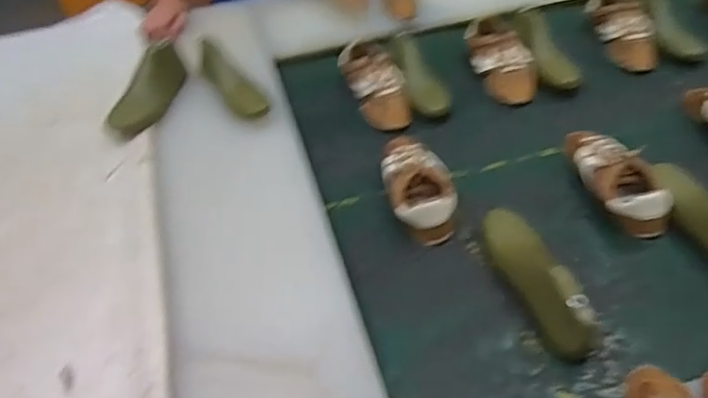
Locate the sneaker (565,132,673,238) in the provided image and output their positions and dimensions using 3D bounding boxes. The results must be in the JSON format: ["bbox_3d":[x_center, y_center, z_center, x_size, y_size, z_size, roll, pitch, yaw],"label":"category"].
[{"bbox_3d":[0.388,-0.037,0.818,0.079,0.070,0.213,-8,47,-4],"label":"sneaker"}]

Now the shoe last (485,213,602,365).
[{"bbox_3d":[0.236,0.095,0.700,0.069,0.083,0.231,-15,48,-11],"label":"shoe last"}]

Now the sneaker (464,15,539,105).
[{"bbox_3d":[0.287,-0.265,1.042,0.092,0.081,0.208,-12,47,-8],"label":"sneaker"}]

